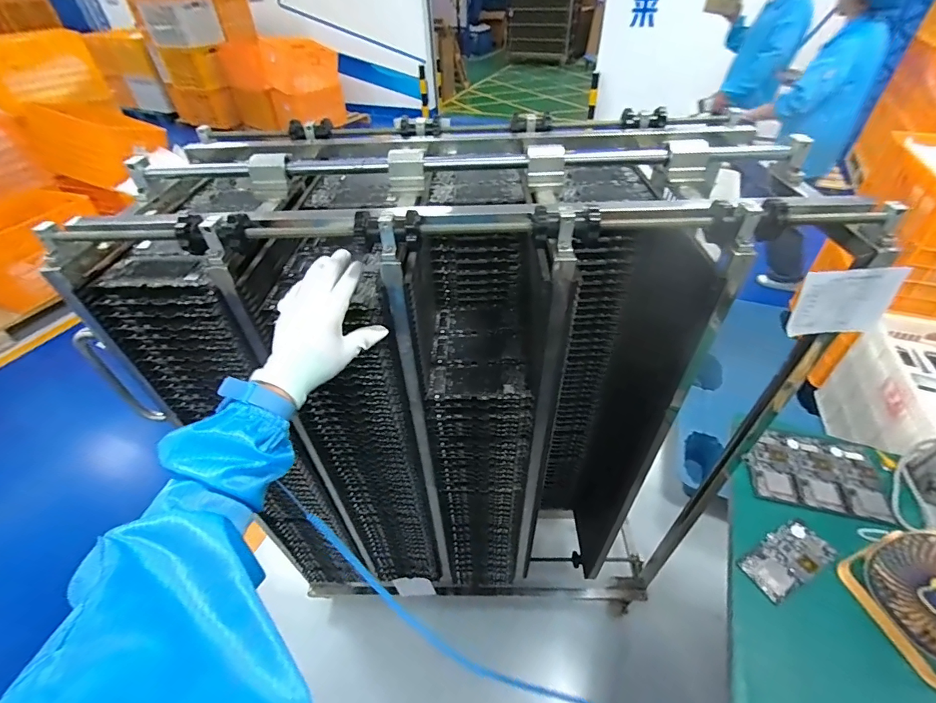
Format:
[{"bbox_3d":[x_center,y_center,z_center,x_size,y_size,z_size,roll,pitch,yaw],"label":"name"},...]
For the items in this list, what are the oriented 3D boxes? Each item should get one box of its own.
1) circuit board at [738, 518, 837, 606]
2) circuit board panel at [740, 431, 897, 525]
[{"bbox_3d":[0.518,0.334,0.677,0.154,0.009,0.069,-21,46,-18],"label":"circuit board"},{"bbox_3d":[0.661,0.227,0.789,0.245,0.012,0.164,13,45,7],"label":"circuit board panel"}]

